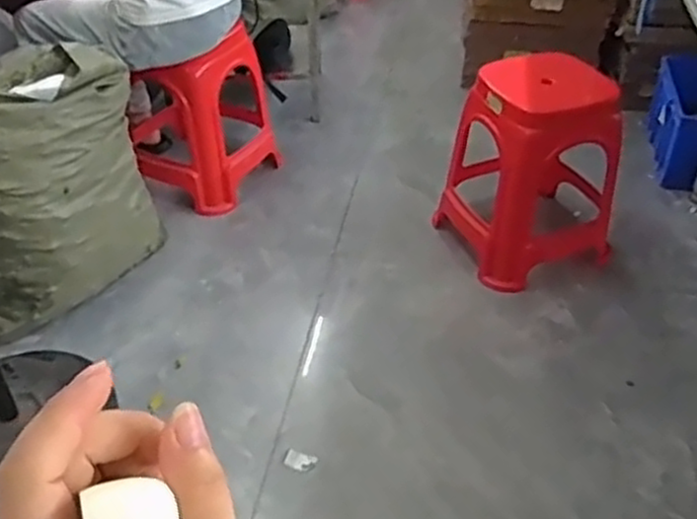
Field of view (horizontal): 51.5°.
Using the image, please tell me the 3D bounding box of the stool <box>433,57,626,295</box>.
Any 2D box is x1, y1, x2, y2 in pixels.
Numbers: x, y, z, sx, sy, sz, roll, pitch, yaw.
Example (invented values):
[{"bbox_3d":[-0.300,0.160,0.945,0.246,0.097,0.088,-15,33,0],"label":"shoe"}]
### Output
[{"bbox_3d":[0.452,-0.240,1.758,0.385,0.462,0.364,-15,41,-18],"label":"stool"}]

